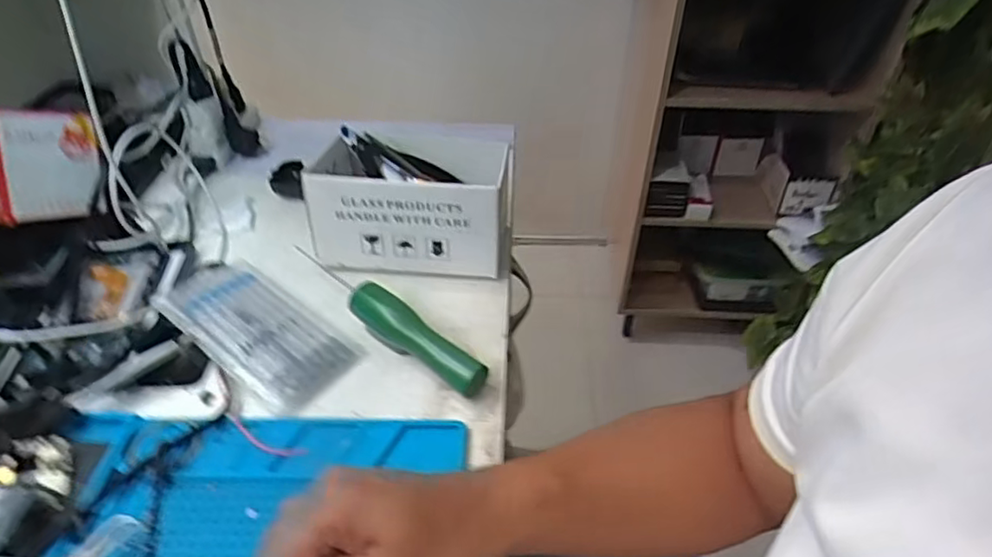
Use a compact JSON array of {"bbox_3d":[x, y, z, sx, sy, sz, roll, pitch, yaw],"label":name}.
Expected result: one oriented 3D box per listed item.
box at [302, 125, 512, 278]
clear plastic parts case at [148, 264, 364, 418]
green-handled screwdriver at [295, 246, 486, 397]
[{"bbox_3d":[-0.080,-0.072,0.590,0.176,0.099,0.103,5,41,3],"label":"box"},{"bbox_3d":[-0.205,0.038,0.523,0.189,0.022,0.087,27,46,26],"label":"clear plastic parts case"},{"bbox_3d":[-0.095,0.031,0.520,0.217,0.032,0.030,32,49,30],"label":"green-handled screwdriver"}]

